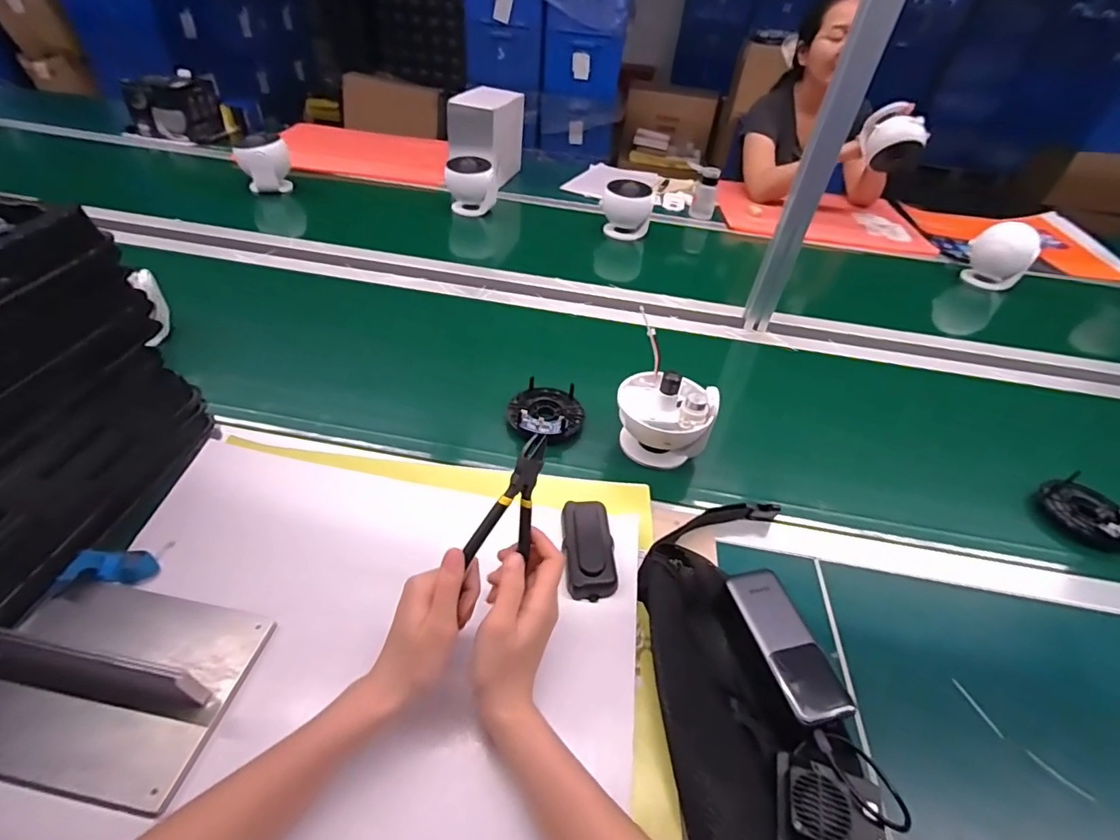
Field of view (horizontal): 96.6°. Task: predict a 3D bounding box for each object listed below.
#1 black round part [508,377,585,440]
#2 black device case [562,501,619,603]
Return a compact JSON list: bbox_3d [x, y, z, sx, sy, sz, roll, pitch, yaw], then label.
[{"bbox_3d":[-0.019,-0.016,0.675,0.095,0.025,0.104,3,43,-3],"label":"black round part"},{"bbox_3d":[0.029,0.132,0.520,0.050,0.028,0.103,2,43,-5],"label":"black device case"}]

